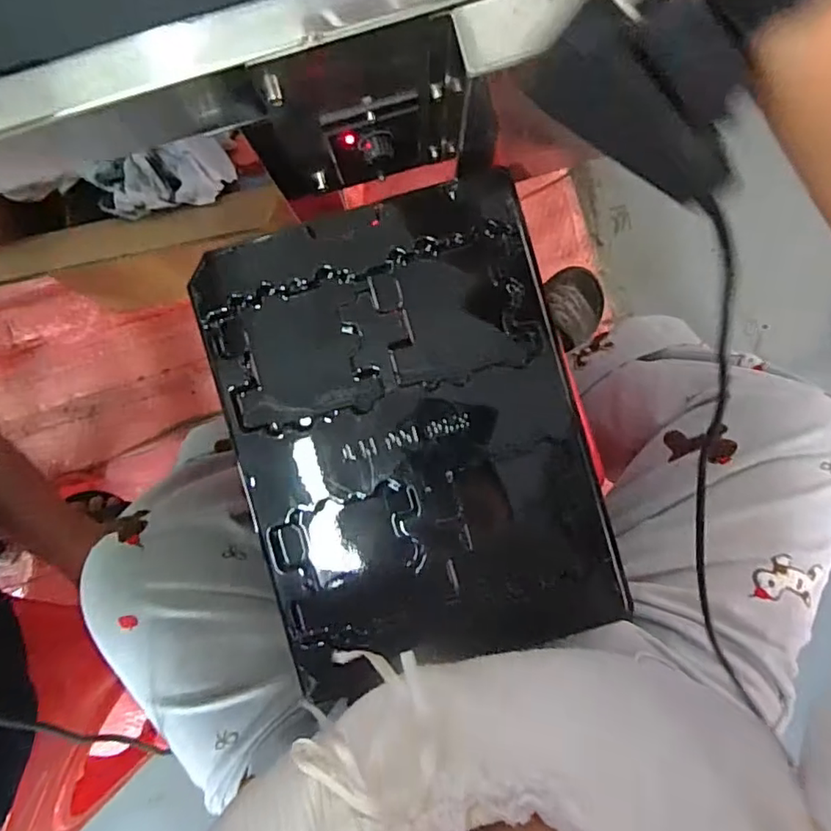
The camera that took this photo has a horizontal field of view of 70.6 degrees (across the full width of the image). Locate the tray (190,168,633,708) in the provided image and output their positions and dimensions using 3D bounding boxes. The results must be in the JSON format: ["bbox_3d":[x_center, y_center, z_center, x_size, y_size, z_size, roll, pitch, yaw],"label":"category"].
[{"bbox_3d":[-0.004,0.012,0.373,0.209,0.013,0.284,-15,90,1],"label":"tray"}]

